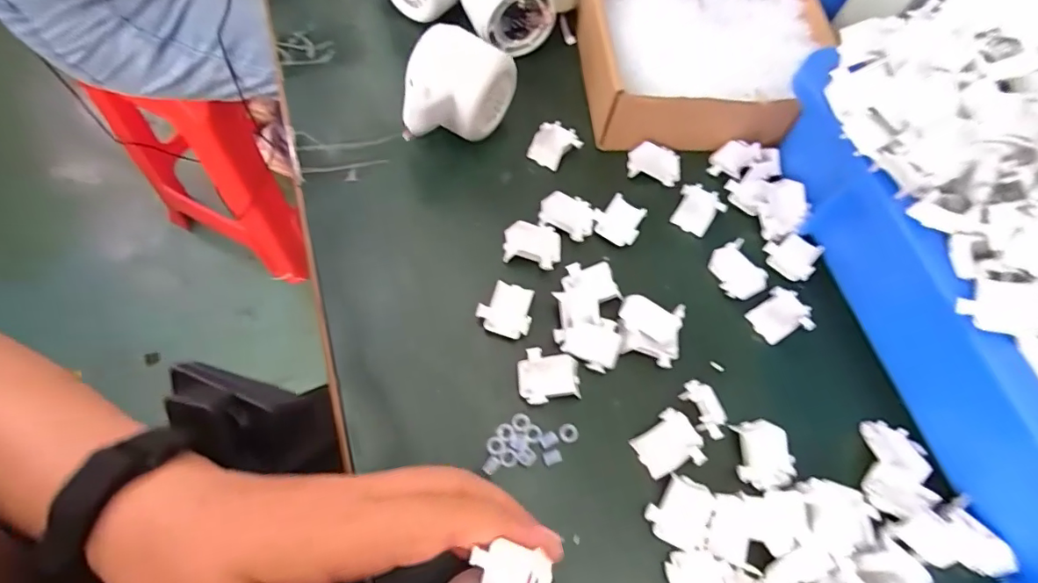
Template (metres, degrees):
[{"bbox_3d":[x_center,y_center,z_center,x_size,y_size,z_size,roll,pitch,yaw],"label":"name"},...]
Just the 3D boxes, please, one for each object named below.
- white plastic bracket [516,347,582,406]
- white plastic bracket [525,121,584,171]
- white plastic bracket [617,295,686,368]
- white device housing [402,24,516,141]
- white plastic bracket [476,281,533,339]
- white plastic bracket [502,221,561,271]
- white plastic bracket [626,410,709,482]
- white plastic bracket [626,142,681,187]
[{"bbox_3d":[0.016,0.046,0.274,0.033,0.009,0.029,-3,66,-6],"label":"white plastic bracket"},{"bbox_3d":[0.025,-0.101,0.343,0.027,0.013,0.032,34,67,10],"label":"white plastic bracket"},{"bbox_3d":[0.075,0.022,0.288,0.036,0.012,0.035,18,65,3],"label":"white plastic bracket"},{"bbox_3d":[-0.043,-0.122,0.323,0.055,0.055,0.070,24,66,6],"label":"white device housing"},{"bbox_3d":[-0.007,0.011,0.288,0.030,0.016,0.028,19,65,4],"label":"white plastic bracket"},{"bbox_3d":[0.008,-0.028,0.307,0.035,0.009,0.029,8,65,-2],"label":"white plastic bracket"},{"bbox_3d":[0.080,0.082,0.266,0.034,0.007,0.030,-28,71,-16],"label":"white plastic bracket"},{"bbox_3d":[0.093,-0.087,0.344,0.037,0.014,0.023,19,65,4],"label":"white plastic bracket"}]

